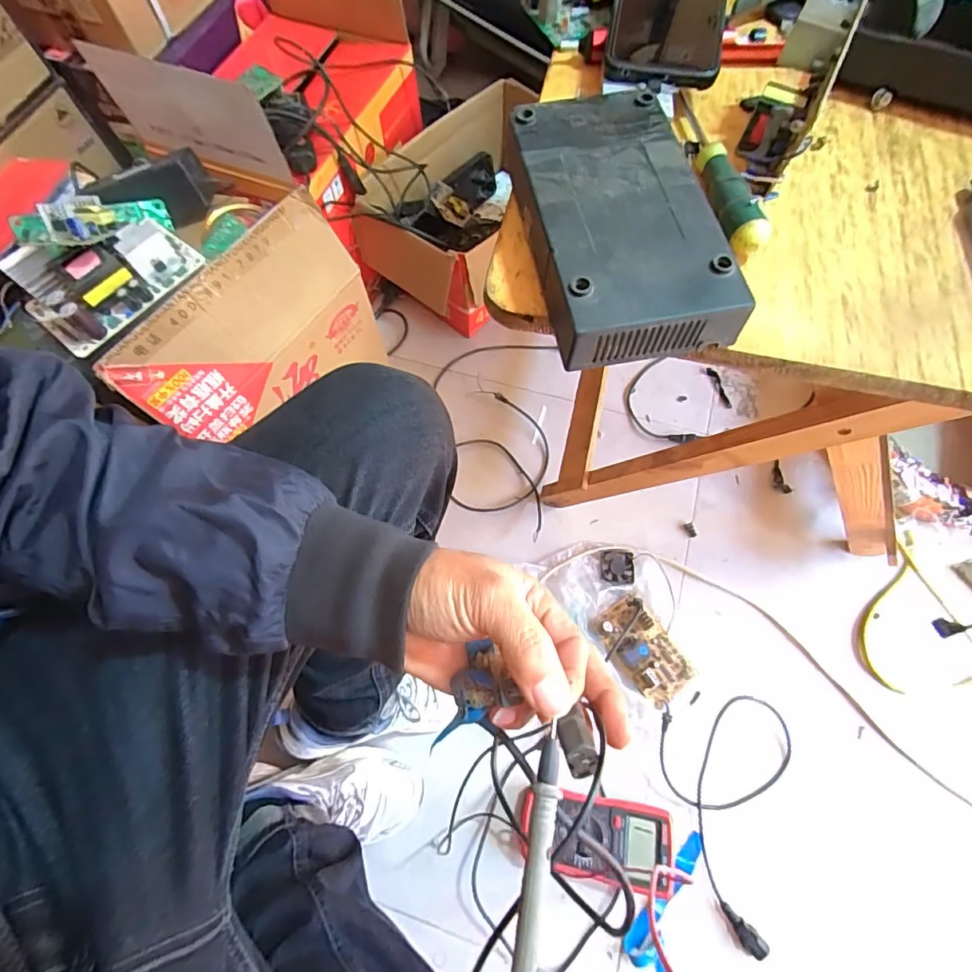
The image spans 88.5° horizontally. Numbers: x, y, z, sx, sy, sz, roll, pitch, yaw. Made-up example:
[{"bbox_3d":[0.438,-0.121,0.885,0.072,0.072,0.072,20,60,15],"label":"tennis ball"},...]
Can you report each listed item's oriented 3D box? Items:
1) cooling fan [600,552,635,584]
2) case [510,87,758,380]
[{"bbox_3d":[0.208,0.131,0.795,0.051,0.017,0.051,4,69,3],"label":"cooling fan"},{"bbox_3d":[0.075,-0.154,0.295,0.096,0.034,0.173,-10,68,-2],"label":"case"}]

